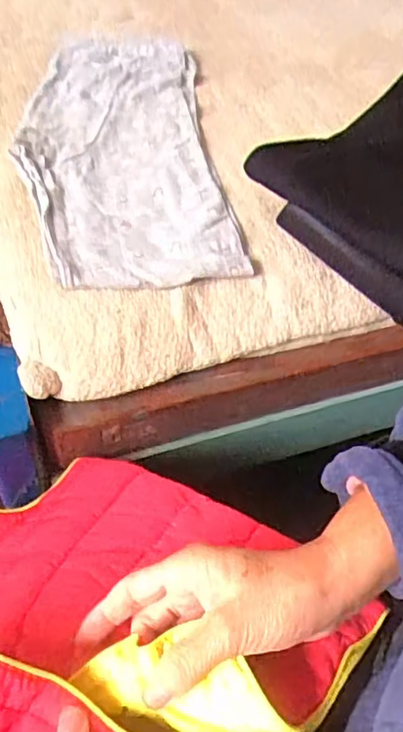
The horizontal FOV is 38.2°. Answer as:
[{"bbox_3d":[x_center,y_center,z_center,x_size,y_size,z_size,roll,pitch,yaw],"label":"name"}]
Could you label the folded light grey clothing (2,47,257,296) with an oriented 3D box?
[{"bbox_3d":[-0.082,-0.233,0.603,0.194,0.016,0.411,-3,53,-9],"label":"folded light grey clothing"}]

